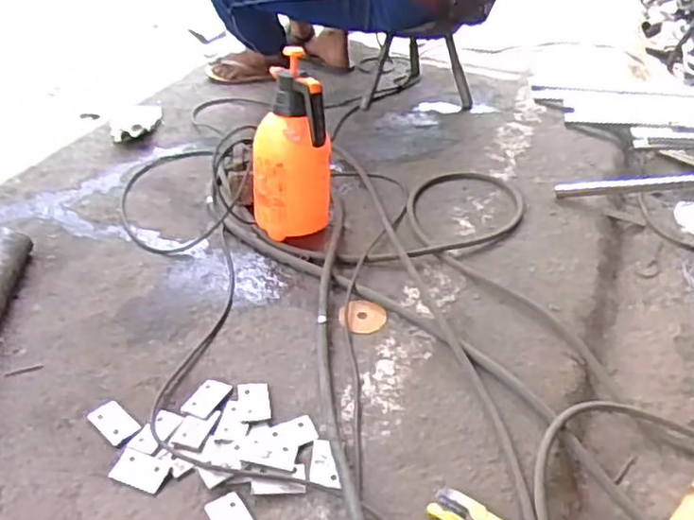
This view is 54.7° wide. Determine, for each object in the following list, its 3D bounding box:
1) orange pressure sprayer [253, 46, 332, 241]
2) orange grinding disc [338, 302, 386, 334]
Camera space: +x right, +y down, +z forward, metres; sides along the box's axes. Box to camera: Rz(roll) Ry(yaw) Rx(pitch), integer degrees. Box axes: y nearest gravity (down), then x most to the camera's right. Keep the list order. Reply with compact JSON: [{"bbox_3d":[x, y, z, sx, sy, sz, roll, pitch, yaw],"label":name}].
[{"bbox_3d":[-0.101,-0.182,1.181,0.144,0.302,0.115,-4,37,1],"label":"orange pressure sprayer"},{"bbox_3d":[0.026,0.090,1.078,0.073,0.011,0.070,-3,37,2],"label":"orange grinding disc"}]

